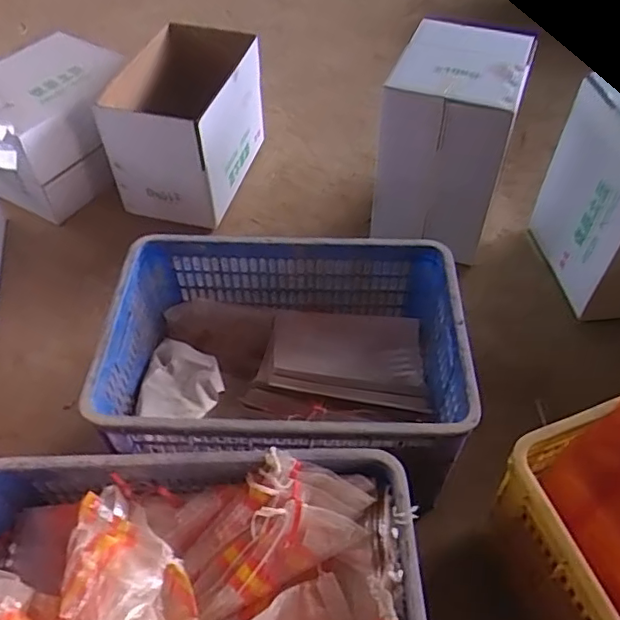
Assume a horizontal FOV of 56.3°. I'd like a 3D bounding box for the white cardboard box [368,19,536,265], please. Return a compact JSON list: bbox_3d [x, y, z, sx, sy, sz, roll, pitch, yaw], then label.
[{"bbox_3d":[0.316,-0.391,1.358,0.270,0.434,0.337,13,49,11],"label":"white cardboard box"}]

